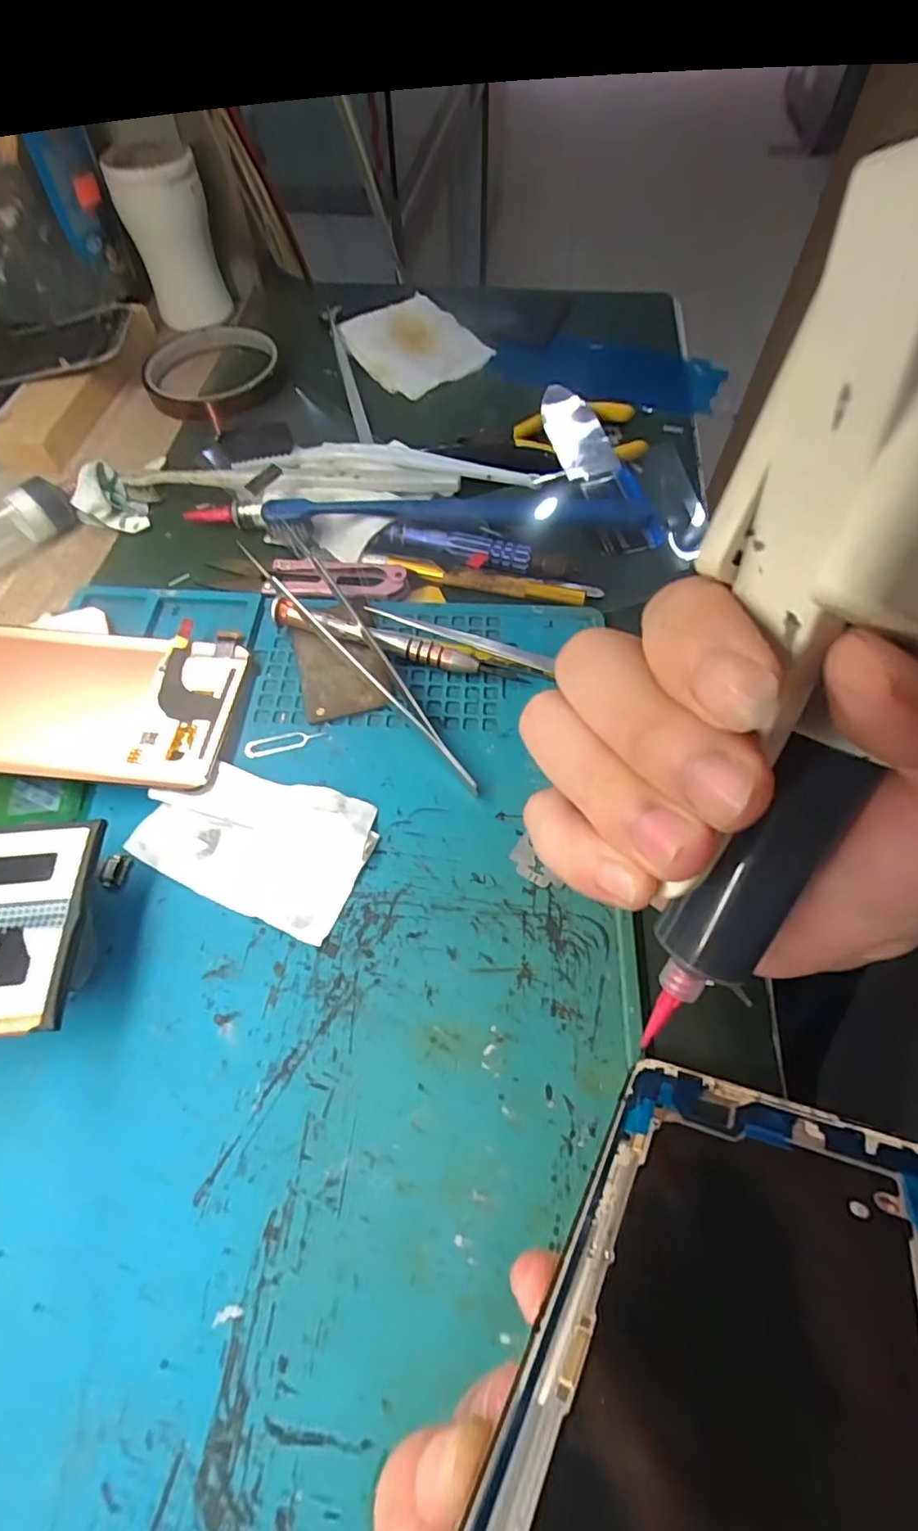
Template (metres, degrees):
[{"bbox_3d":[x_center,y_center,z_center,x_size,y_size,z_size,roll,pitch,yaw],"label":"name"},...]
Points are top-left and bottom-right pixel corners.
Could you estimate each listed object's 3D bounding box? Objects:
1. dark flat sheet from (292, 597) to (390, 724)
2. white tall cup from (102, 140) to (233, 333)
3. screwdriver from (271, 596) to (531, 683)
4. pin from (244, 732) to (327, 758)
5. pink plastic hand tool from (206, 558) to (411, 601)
[{"bbox_3d":[-0.053,-0.047,0.258,0.035,0.006,0.060,-14,61,-7],"label":"dark flat sheet"},{"bbox_3d":[-0.183,-0.338,0.382,0.053,0.083,0.044,-19,62,-10],"label":"white tall cup"},{"bbox_3d":[-0.027,-0.053,0.255,0.112,0.013,0.009,14,62,8],"label":"screwdriver"},{"bbox_3d":[-0.071,-0.010,0.239,0.032,0.004,0.009,-16,62,-8],"label":"pin"},{"bbox_3d":[-0.073,-0.092,0.279,0.097,0.008,0.023,5,61,4],"label":"pink plastic hand tool"}]

